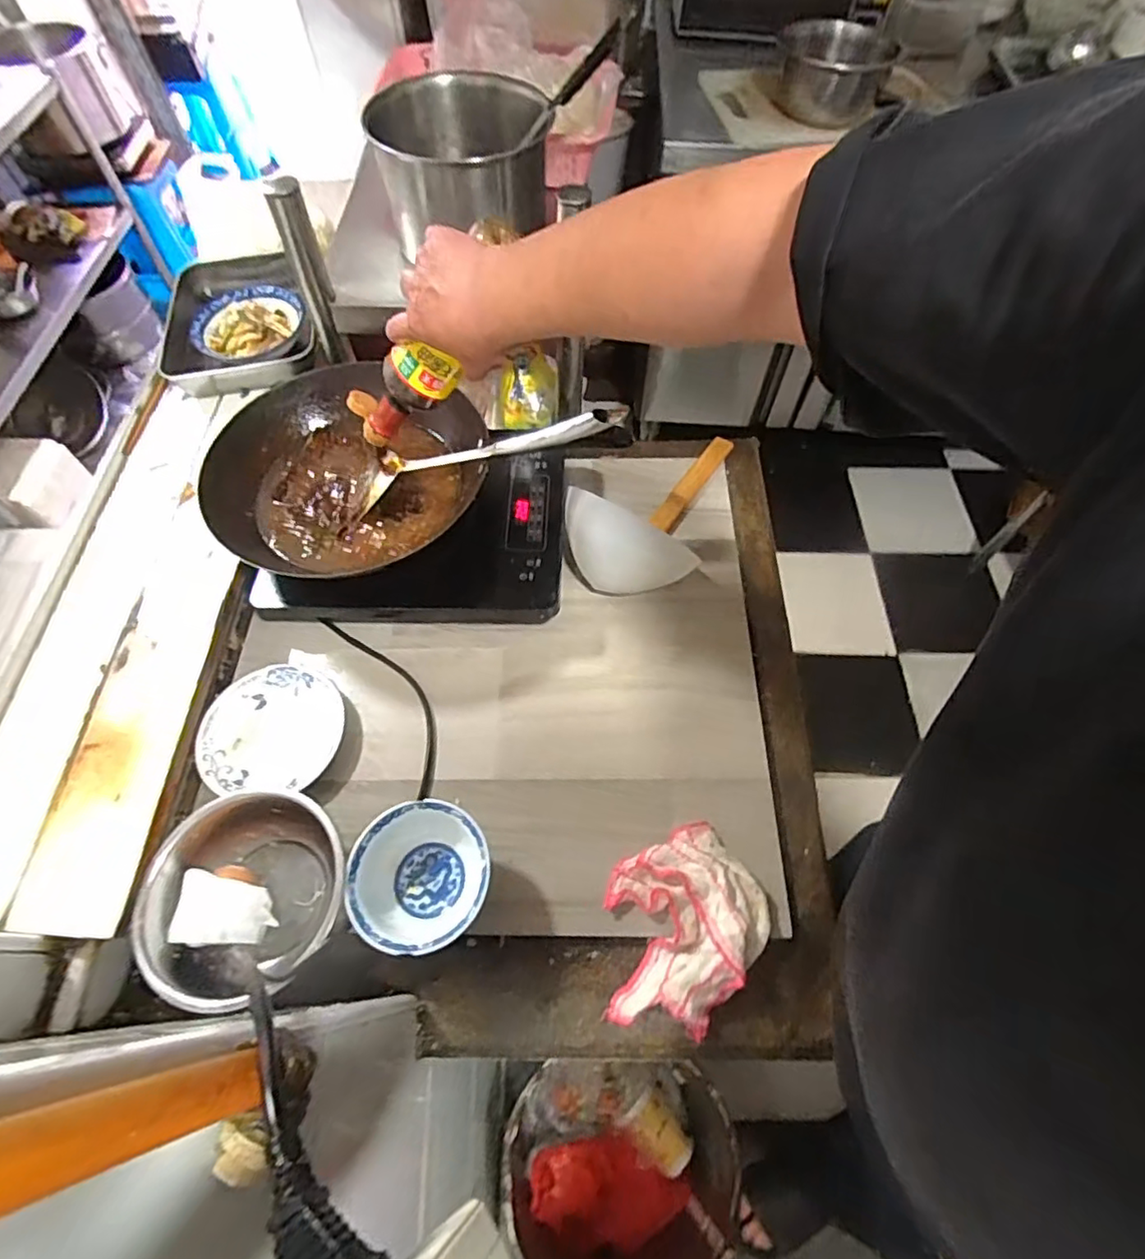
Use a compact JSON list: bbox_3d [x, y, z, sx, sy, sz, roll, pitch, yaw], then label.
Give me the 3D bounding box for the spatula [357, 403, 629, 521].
[{"bbox_3d":[-0.095,-0.189,0.662,0.313,0.029,0.064,-9,60,17],"label":"spatula"}]

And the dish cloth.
[{"bbox_3d":[0.095,0.272,0.563,0.137,0.036,0.179,35,67,18],"label":"dish cloth"}]

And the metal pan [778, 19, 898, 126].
[{"bbox_3d":[0.447,-0.978,1.077,0.173,0.109,0.180,5,61,3],"label":"metal pan"}]

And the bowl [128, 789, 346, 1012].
[{"bbox_3d":[-0.294,0.242,0.567,0.174,0.069,0.162,0,61,0],"label":"bowl"}]

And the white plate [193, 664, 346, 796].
[{"bbox_3d":[-0.329,0.107,0.672,0.139,0.024,0.137,0,61,0],"label":"white plate"}]

